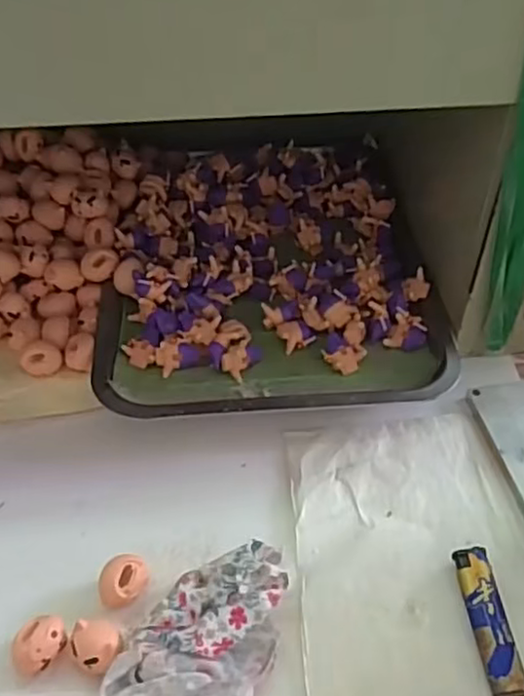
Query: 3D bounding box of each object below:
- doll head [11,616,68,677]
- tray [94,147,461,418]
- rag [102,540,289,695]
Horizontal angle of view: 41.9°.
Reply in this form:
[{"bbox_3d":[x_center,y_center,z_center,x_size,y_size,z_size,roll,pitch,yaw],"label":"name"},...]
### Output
[{"bbox_3d":[-0.120,0.163,0.373,0.021,0.027,0.030,28,53,24],"label":"doll head"},{"bbox_3d":[0.004,-0.078,0.576,0.260,0.040,0.326,-3,47,-3],"label":"tray"},{"bbox_3d":[-0.029,0.164,0.369,0.075,0.016,0.136,23,51,20],"label":"rag"}]

